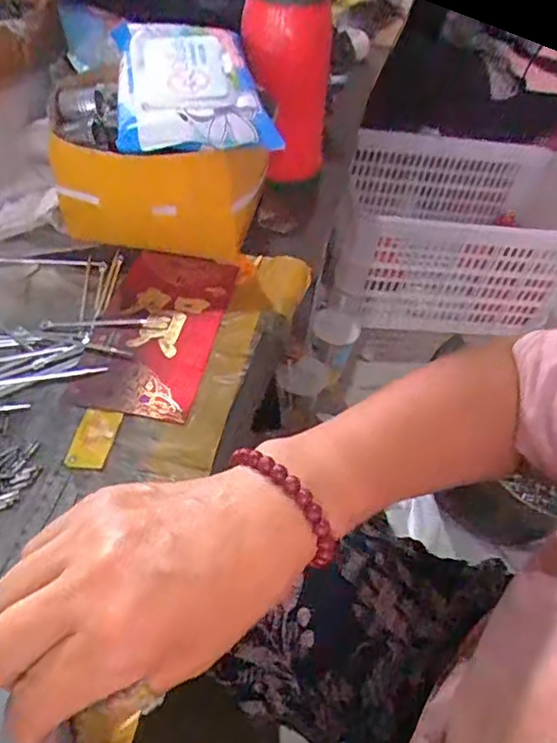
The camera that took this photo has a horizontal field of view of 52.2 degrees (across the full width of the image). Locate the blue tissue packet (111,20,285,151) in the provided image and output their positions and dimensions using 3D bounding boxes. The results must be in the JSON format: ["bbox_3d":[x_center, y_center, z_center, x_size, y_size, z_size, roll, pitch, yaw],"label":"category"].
[{"bbox_3d":[-0.068,-0.222,0.434,0.107,0.031,0.159,-5,50,-10],"label":"blue tissue packet"}]

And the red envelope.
[{"bbox_3d":[-0.089,-0.036,0.430,0.085,0.007,0.162,11,49,4],"label":"red envelope"}]

